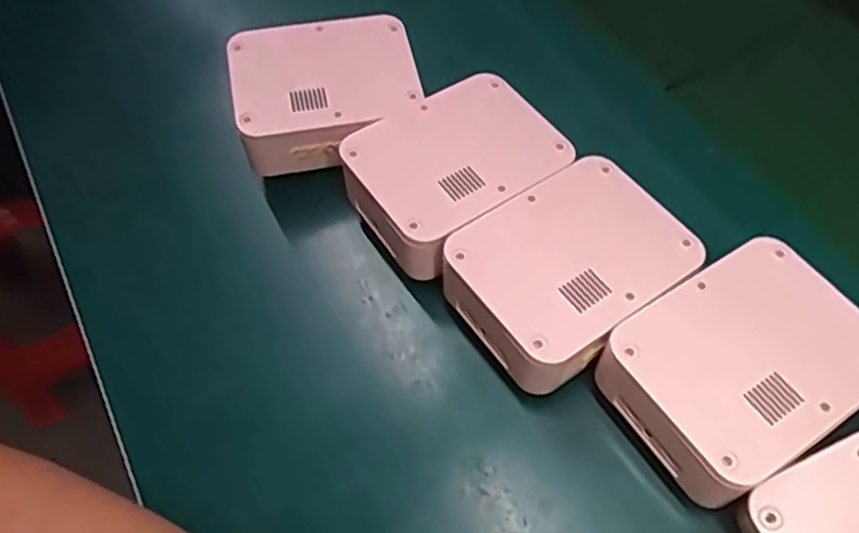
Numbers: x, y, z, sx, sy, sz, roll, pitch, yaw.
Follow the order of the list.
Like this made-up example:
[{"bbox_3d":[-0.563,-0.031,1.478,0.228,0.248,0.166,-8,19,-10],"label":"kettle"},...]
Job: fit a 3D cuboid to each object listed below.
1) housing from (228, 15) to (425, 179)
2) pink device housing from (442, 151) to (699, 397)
[{"bbox_3d":[-0.073,-0.125,0.493,0.127,0.046,0.105,-12,59,-2],"label":"housing"},{"bbox_3d":[0.082,0.007,0.417,0.127,0.067,0.098,-35,63,-15],"label":"pink device housing"}]

